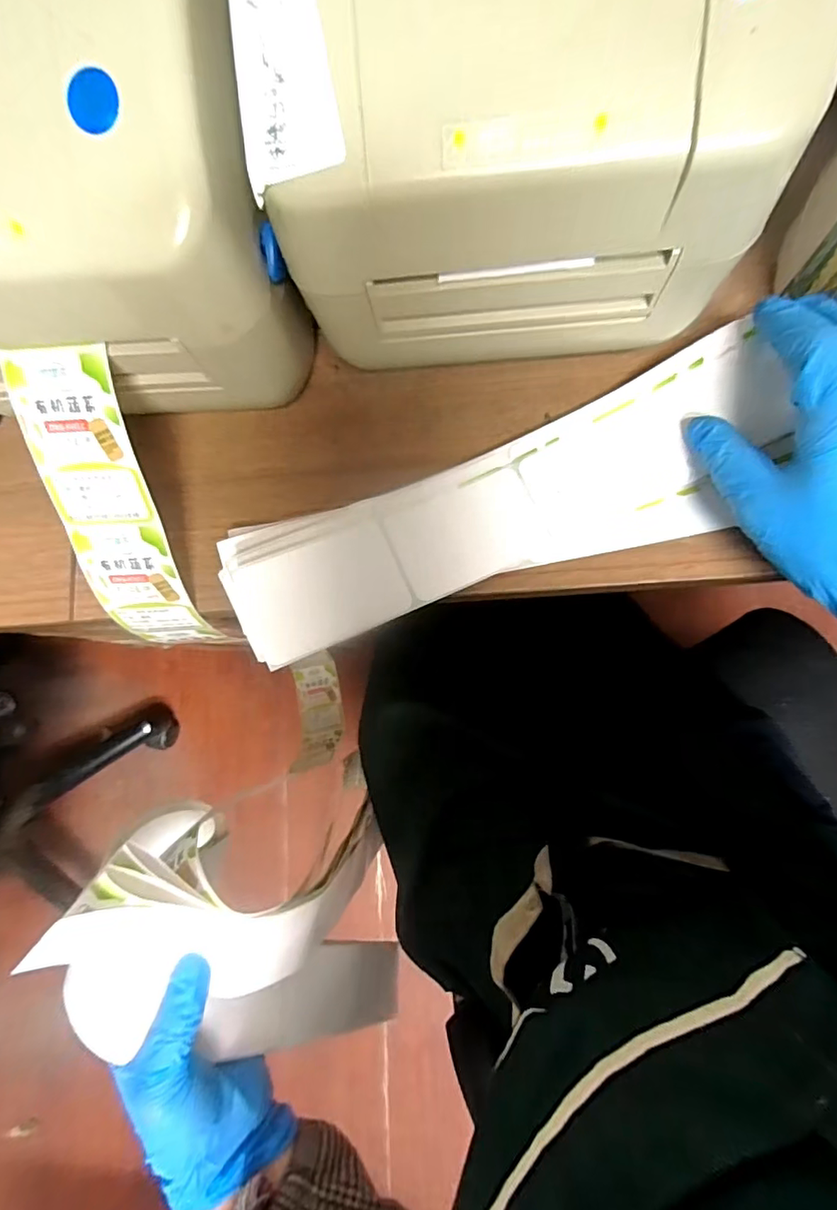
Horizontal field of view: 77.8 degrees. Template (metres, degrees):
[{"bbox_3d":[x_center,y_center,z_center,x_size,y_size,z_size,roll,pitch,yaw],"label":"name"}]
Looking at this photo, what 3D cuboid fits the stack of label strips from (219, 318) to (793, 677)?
[{"bbox_3d":[0.047,-0.050,0.274,0.298,0.035,0.088,-22,81,-3],"label":"stack of label strips"}]

